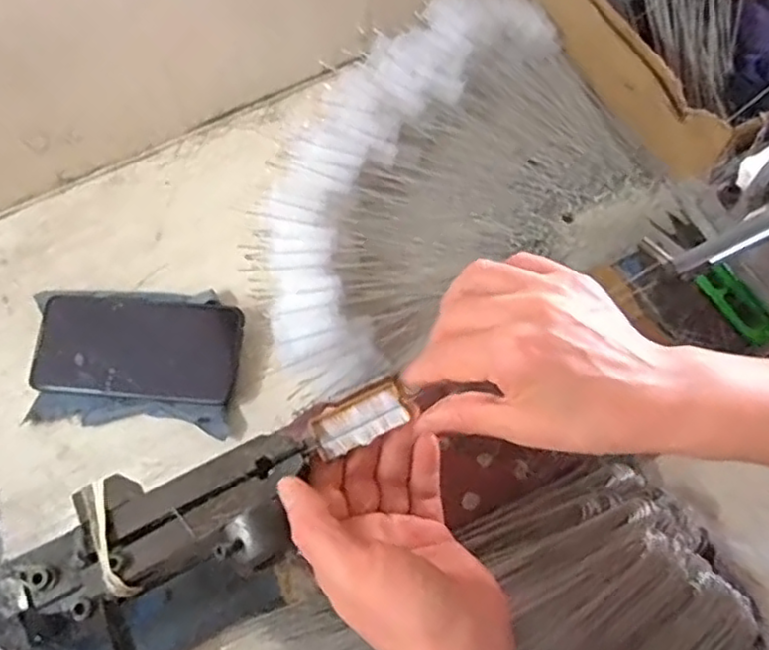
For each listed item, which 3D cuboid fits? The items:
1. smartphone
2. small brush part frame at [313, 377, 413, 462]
[{"bbox_3d":[-0.194,0.019,0.529,0.159,0.010,0.079,4,75,5],"label":"smartphone"},{"bbox_3d":[-0.012,0.048,0.351,0.049,0.008,0.022,-27,68,-6],"label":"small brush part frame"}]

